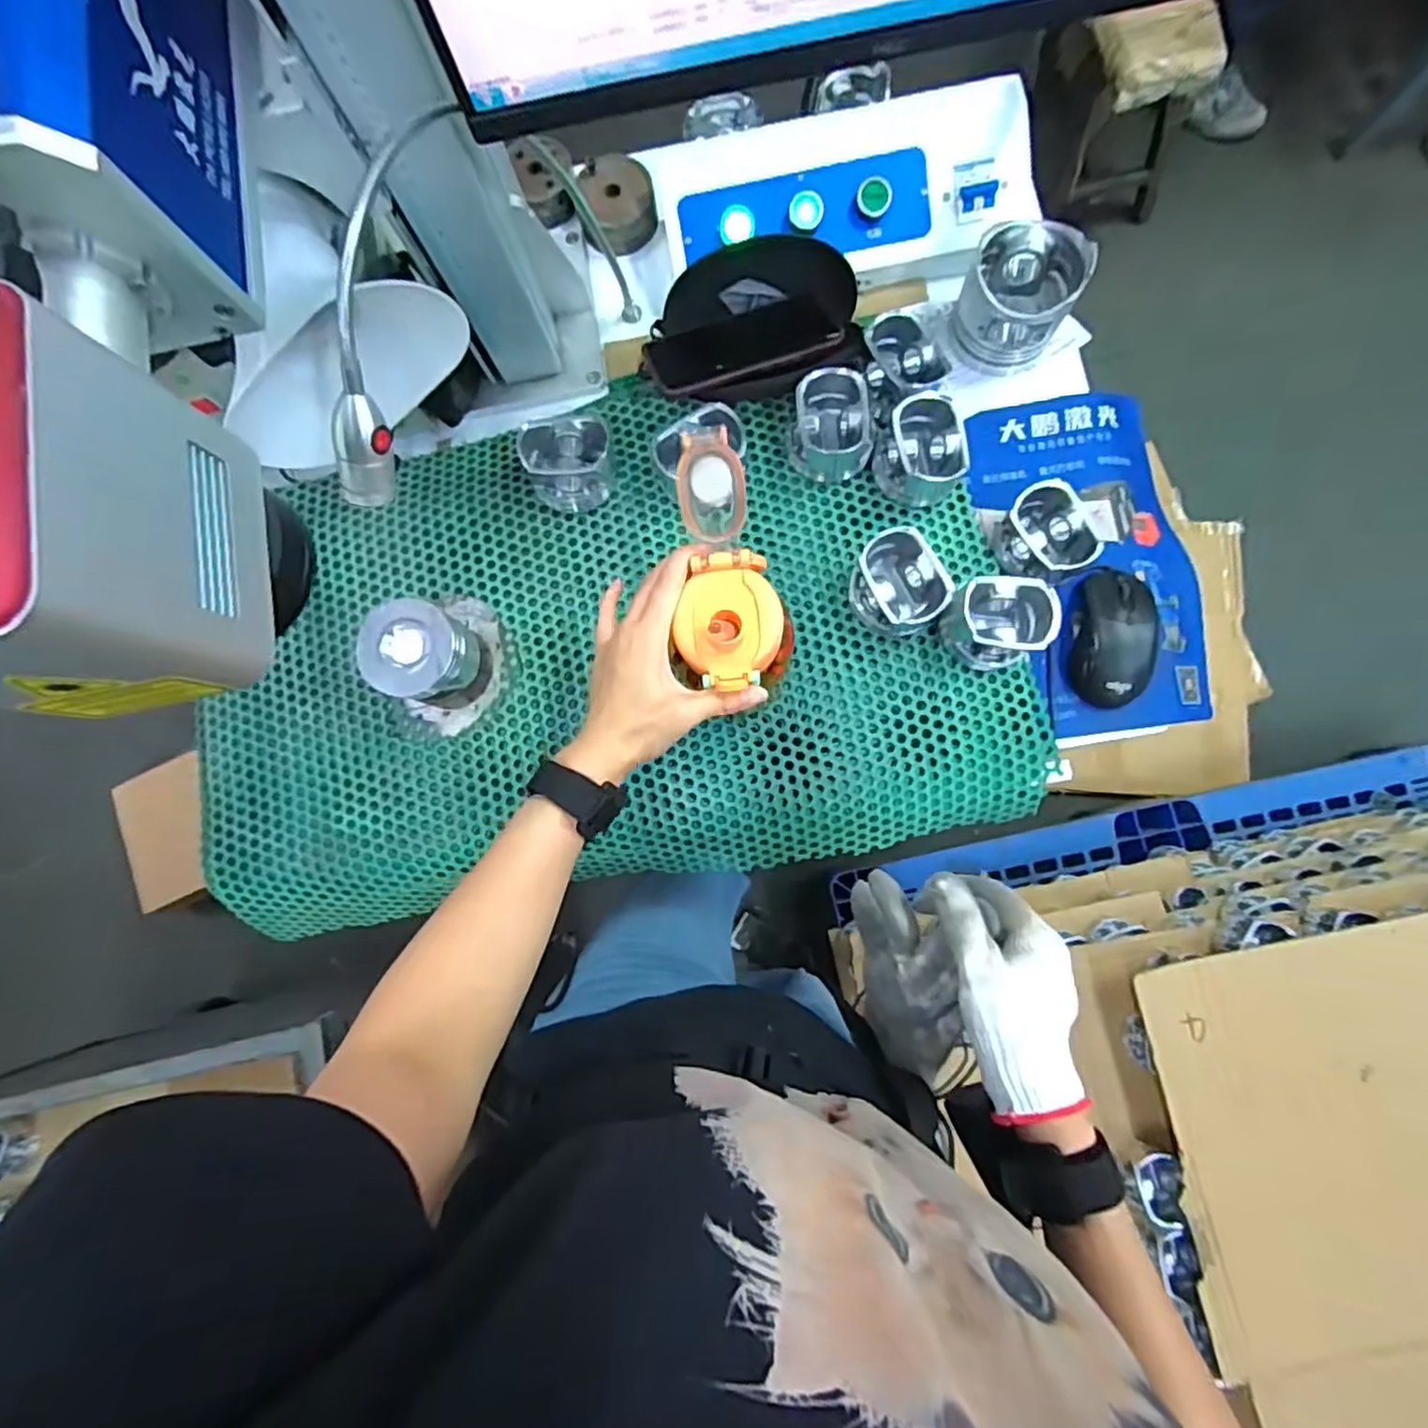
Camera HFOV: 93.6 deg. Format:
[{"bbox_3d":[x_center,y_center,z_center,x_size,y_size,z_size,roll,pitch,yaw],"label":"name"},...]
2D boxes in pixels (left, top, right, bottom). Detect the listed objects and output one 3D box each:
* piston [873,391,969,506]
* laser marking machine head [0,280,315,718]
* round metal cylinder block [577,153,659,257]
[{"bbox_3d":[0.168,-0.215,0.548,0.066,0.054,0.069,-1,81,4],"label":"piston"},{"bbox_3d":[-0.245,-0.065,0.257,0.092,0.120,0.118,-8,81,3],"label":"laser marking machine head"},{"bbox_3d":[-0.089,-0.476,0.624,0.068,0.033,0.080,-12,81,2],"label":"round metal cylinder block"}]

